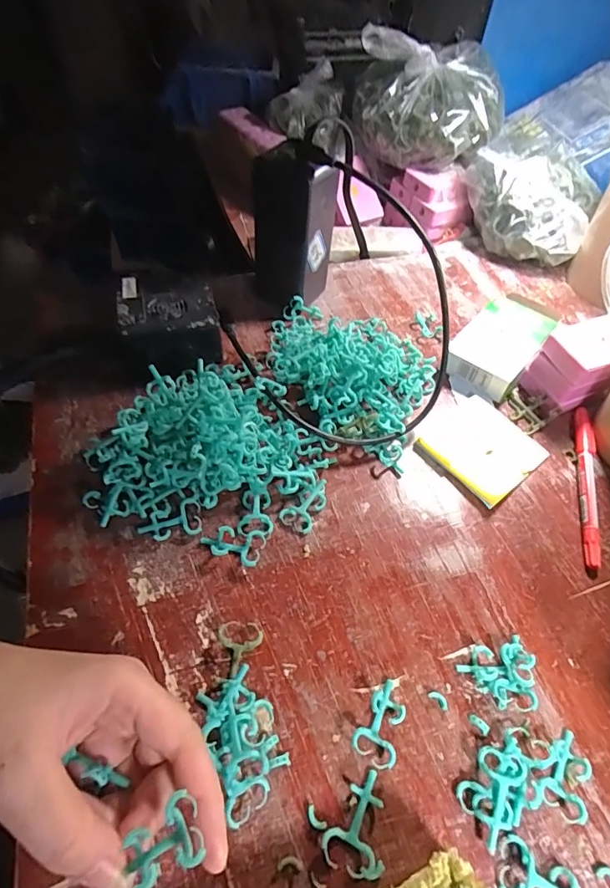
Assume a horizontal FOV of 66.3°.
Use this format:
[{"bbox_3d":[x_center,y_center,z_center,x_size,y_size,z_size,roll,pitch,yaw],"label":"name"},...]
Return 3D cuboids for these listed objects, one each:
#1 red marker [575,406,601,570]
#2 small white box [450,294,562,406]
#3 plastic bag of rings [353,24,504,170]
[{"bbox_3d":[0.213,0.028,0.352,0.014,0.010,0.140,15,55,7],"label":"red marker"},{"bbox_3d":[0.174,-0.087,0.419,0.060,0.027,0.116,35,60,20],"label":"small white box"},{"bbox_3d":[0.134,-0.374,0.514,0.165,0.098,0.109,10,54,4],"label":"plastic bag of rings"}]

